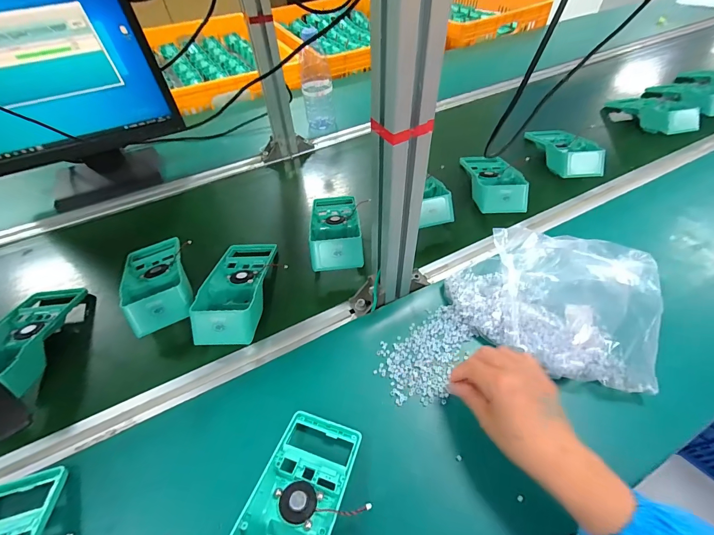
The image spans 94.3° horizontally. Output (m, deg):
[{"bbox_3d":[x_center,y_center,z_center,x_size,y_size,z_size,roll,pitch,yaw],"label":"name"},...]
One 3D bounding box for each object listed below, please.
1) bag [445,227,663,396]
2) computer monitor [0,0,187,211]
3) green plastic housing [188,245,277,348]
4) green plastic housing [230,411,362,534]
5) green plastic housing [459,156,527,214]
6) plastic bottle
[{"bbox_3d":[0.239,0.041,0.402,0.243,0.106,0.145,33,61,27],"label":"bag"},{"bbox_3d":[-0.540,-0.310,0.576,0.358,0.371,0.149,-29,55,-18],"label":"computer monitor"},{"bbox_3d":[-0.174,0.028,0.485,0.088,0.055,0.185,-2,51,3],"label":"green plastic housing"},{"bbox_3d":[-0.060,0.228,0.310,0.090,0.045,0.172,13,51,15],"label":"green plastic housing"},{"bbox_3d":[0.253,-0.170,0.611,0.088,0.040,0.175,-2,51,3],"label":"green plastic housing"},{"bbox_3d":[-0.092,-0.419,0.765,0.065,0.200,0.069,-7,51,-1],"label":"plastic bottle"}]

